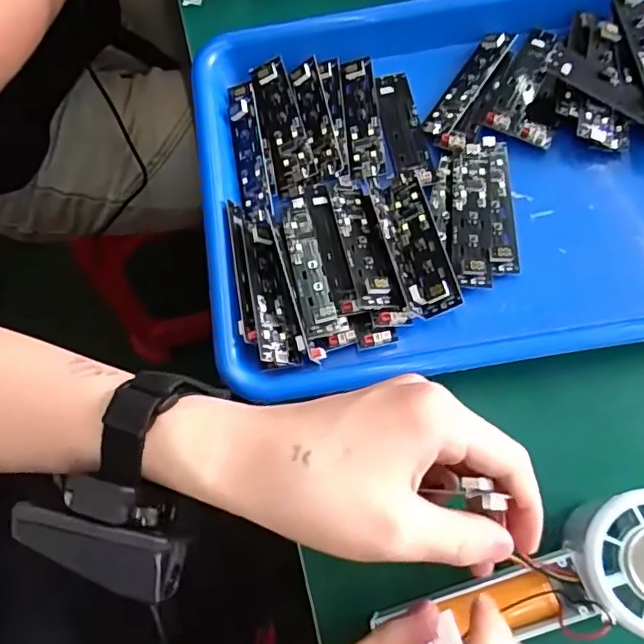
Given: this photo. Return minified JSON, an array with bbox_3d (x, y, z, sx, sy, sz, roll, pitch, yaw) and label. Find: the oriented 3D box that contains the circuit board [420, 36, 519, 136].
[{"bbox_3d":[0.096,-0.157,0.368,0.018,0.011,0.085,32,75,13],"label":"circuit board"}]

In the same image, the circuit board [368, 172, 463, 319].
[{"bbox_3d":[0.053,-0.048,0.329,0.032,0.013,0.093,-14,71,-3],"label":"circuit board"}]

